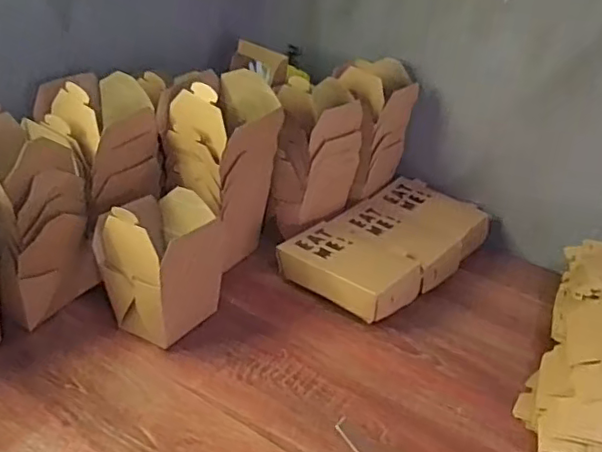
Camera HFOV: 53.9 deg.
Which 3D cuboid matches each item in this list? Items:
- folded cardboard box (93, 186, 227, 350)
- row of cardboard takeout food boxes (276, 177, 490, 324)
[{"bbox_3d":[-0.143,0.040,0.612,0.094,0.142,0.093,21,33,26],"label":"folded cardboard box"},{"bbox_3d":[0.109,0.031,0.760,0.150,0.062,0.292,27,36,34],"label":"row of cardboard takeout food boxes"}]

